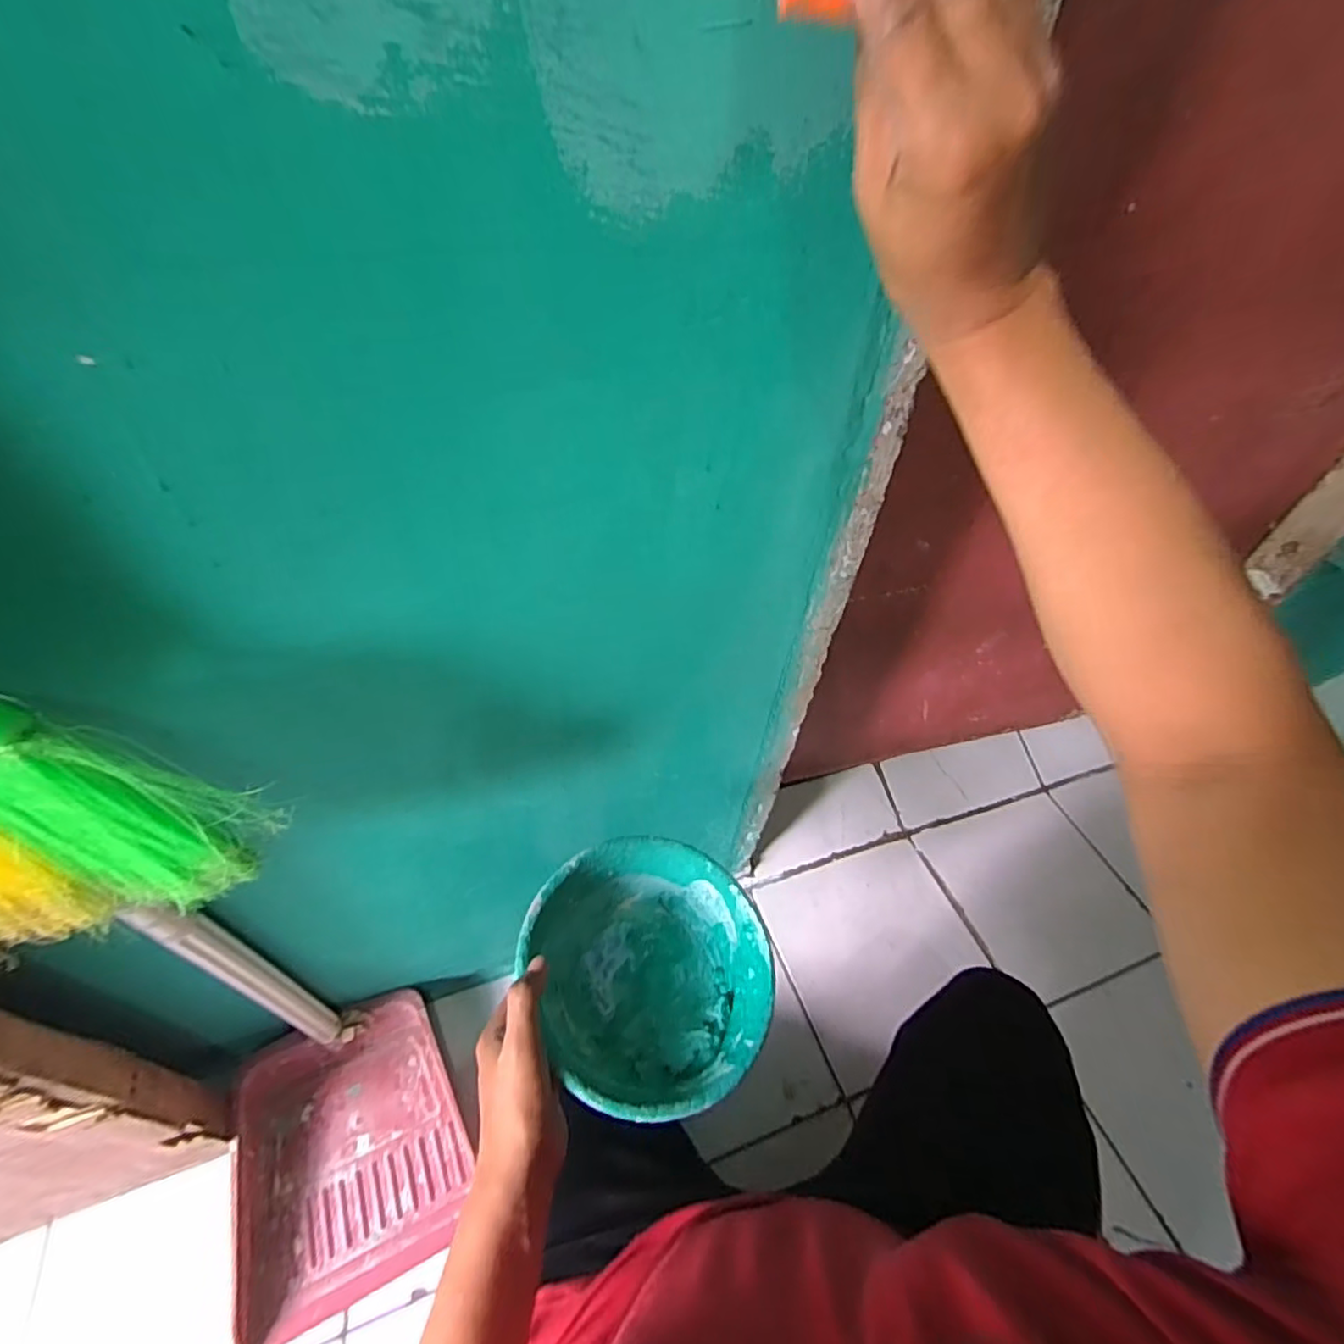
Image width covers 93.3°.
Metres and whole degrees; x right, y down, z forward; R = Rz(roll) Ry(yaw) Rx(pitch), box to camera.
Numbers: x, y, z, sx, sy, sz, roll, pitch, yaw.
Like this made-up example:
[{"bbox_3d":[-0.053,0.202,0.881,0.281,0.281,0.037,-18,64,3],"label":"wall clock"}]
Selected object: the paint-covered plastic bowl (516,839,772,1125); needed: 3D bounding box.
[{"bbox_3d":[-0.016,0.244,0.522,0.189,0.098,0.194,3,48,-3],"label":"paint-covered plastic bowl"}]

